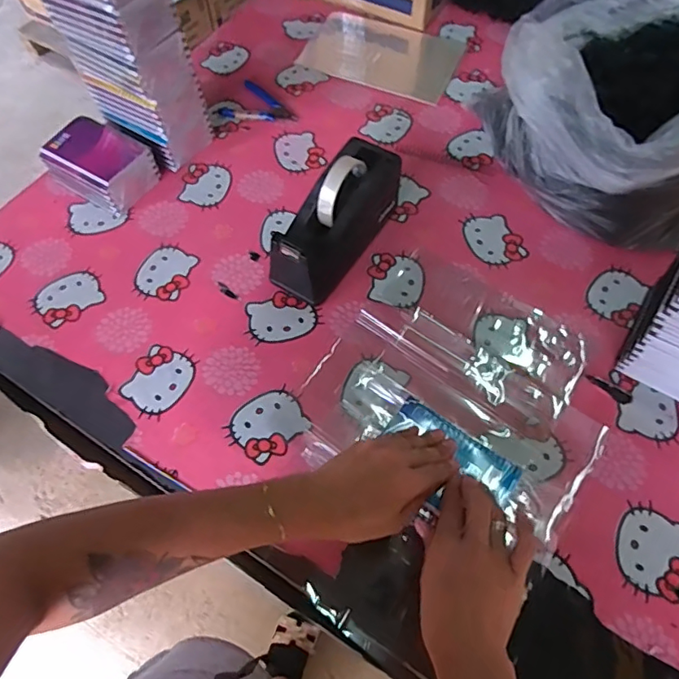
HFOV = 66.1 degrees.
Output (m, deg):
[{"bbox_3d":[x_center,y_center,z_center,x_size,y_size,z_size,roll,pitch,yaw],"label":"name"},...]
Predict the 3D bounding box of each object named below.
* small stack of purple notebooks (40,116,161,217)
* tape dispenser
[{"bbox_3d":[-0.333,-0.247,0.727,0.138,0.053,0.100,31,67,17],"label":"small stack of purple notebooks"},{"bbox_3d":[-0.006,-0.148,0.642,0.075,0.116,0.209,31,67,17],"label":"tape dispenser"}]

